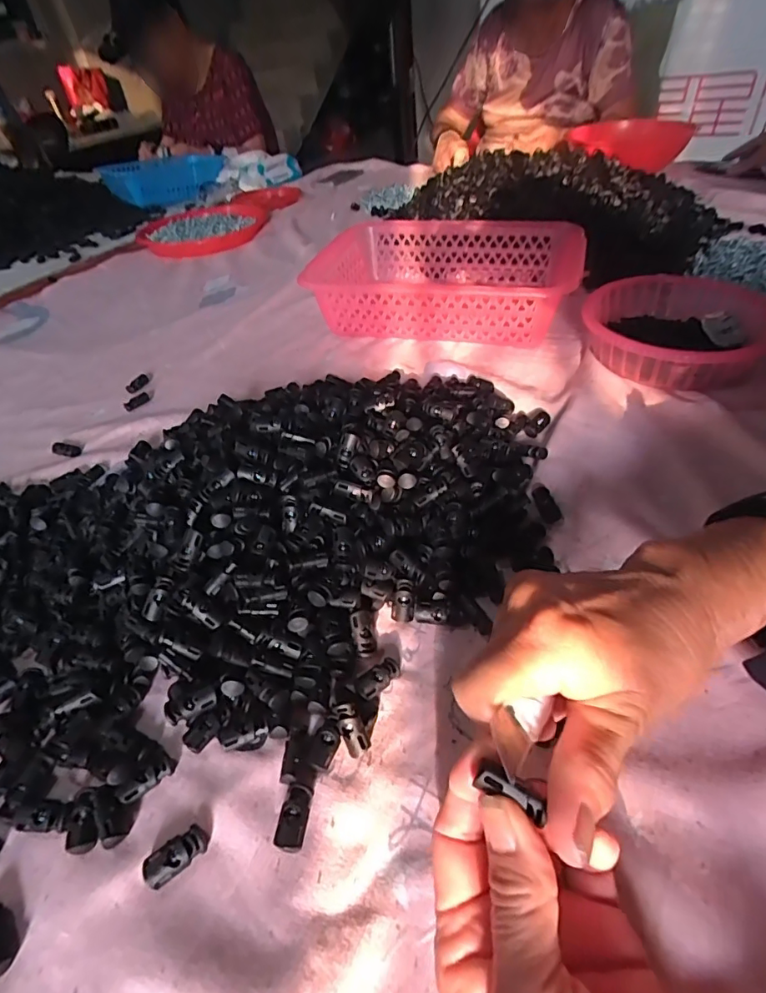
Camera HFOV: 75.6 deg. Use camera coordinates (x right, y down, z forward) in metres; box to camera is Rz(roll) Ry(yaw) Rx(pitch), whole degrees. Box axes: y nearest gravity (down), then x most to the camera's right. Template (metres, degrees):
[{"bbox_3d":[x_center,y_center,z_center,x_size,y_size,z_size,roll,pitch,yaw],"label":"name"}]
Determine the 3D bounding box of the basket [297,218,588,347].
[{"bbox_3d":[0.074,-0.269,0.620,0.306,0.081,0.209,9,45,16],"label":"basket"}]

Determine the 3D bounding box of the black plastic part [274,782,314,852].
[{"bbox_3d":[-0.043,0.155,0.239,0.014,0.008,0.027,2,44,10],"label":"black plastic part"}]

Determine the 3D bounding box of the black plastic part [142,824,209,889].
[{"bbox_3d":[-0.097,0.169,0.231,0.027,0.009,0.013,-28,47,-21],"label":"black plastic part"}]

